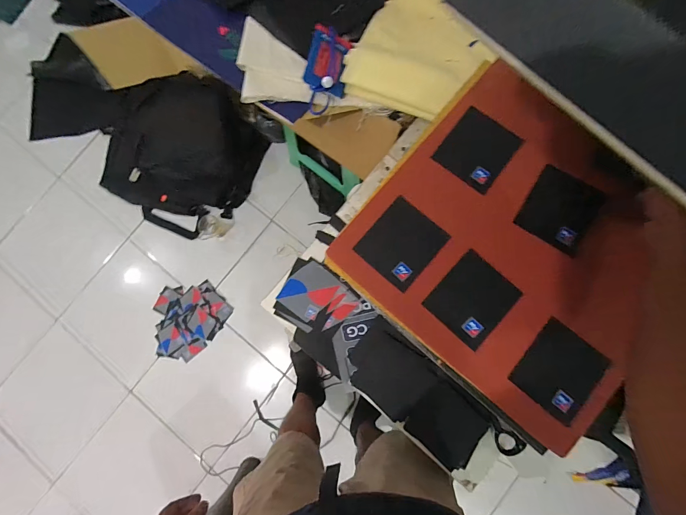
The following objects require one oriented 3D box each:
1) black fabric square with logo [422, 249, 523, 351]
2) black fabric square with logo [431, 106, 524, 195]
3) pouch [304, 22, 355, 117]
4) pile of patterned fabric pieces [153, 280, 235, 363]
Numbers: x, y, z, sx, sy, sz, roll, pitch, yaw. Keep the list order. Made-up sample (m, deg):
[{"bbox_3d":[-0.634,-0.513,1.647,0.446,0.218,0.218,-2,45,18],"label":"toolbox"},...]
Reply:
[{"bbox_3d":[0.169,0.054,0.432,0.089,0.009,0.100,43,84,1],"label":"black fabric square with logo"},{"bbox_3d":[0.185,-0.149,0.457,0.087,0.011,0.092,37,86,8],"label":"black fabric square with logo"},{"bbox_3d":[-0.028,-0.344,0.602,0.069,0.049,0.157,8,83,5],"label":"pouch"},{"bbox_3d":[-0.581,0.219,1.223,0.292,0.014,0.258,-42,83,-1],"label":"pile of patterned fabric pieces"}]

